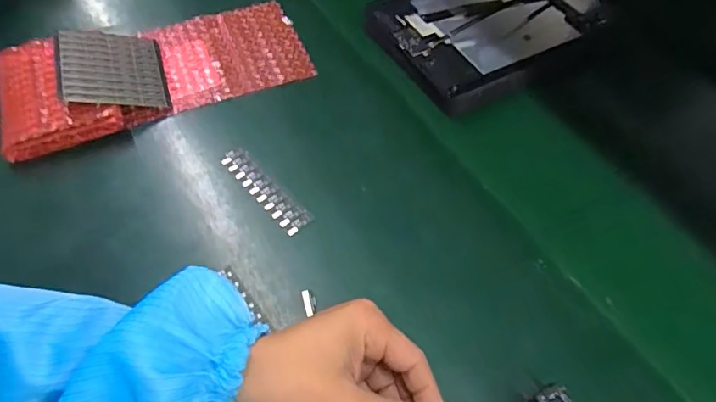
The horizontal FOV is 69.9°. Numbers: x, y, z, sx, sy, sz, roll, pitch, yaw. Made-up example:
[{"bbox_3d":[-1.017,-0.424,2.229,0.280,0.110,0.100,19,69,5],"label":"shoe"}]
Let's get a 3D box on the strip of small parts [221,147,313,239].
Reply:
[{"bbox_3d":[-0.077,-0.010,0.421,0.022,0.004,0.096,-37,64,-24],"label":"strip of small parts"}]

